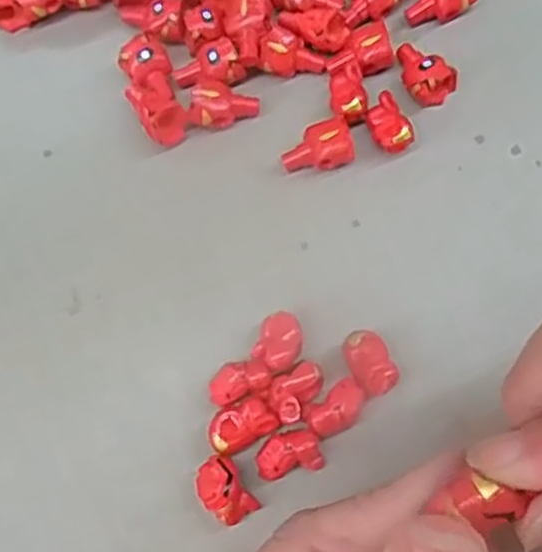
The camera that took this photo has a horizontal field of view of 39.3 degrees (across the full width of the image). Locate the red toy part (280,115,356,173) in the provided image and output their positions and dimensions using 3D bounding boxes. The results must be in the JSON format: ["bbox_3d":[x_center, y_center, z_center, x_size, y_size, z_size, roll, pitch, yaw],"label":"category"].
[{"bbox_3d":[0.017,-0.045,0.271,0.026,0.012,0.018,-18,75,-4],"label":"red toy part"}]

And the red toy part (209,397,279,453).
[{"bbox_3d":[-0.009,0.047,0.241,0.021,0.012,0.013,-22,75,-5],"label":"red toy part"}]

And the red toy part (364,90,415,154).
[{"bbox_3d":[0.042,-0.054,0.271,0.013,0.012,0.022,-16,74,-4],"label":"red toy part"}]

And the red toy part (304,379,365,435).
[{"bbox_3d":[0.021,0.043,0.242,0.020,0.012,0.012,-34,76,-9],"label":"red toy part"}]

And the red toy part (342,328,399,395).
[{"bbox_3d":[0.032,0.029,0.246,0.014,0.012,0.021,-26,75,-7],"label":"red toy part"}]

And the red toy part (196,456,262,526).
[{"bbox_3d":[-0.014,0.066,0.235,0.014,0.013,0.020,-31,76,-8],"label":"red toy part"}]

